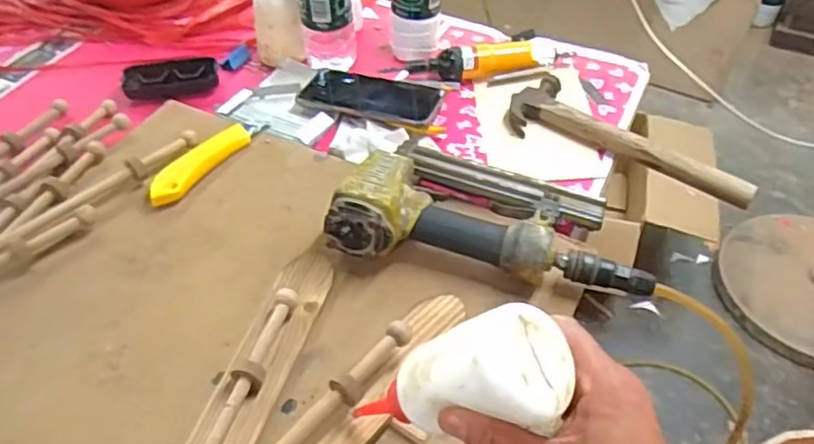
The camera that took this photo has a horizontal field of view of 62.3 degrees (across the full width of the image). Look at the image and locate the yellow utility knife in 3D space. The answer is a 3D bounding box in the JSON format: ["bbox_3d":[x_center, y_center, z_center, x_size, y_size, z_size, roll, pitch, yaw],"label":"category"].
[{"bbox_3d":[-0.207,-0.067,0.699,0.032,0.017,0.156,26,50,23],"label":"yellow utility knife"}]

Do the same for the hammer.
[{"bbox_3d":[0.240,-0.088,0.727,0.268,0.031,0.090,30,52,26],"label":"hammer"}]

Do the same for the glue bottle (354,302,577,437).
[{"bbox_3d":[0.025,0.086,0.366,0.114,0.046,0.054,-20,40,28],"label":"glue bottle"}]

